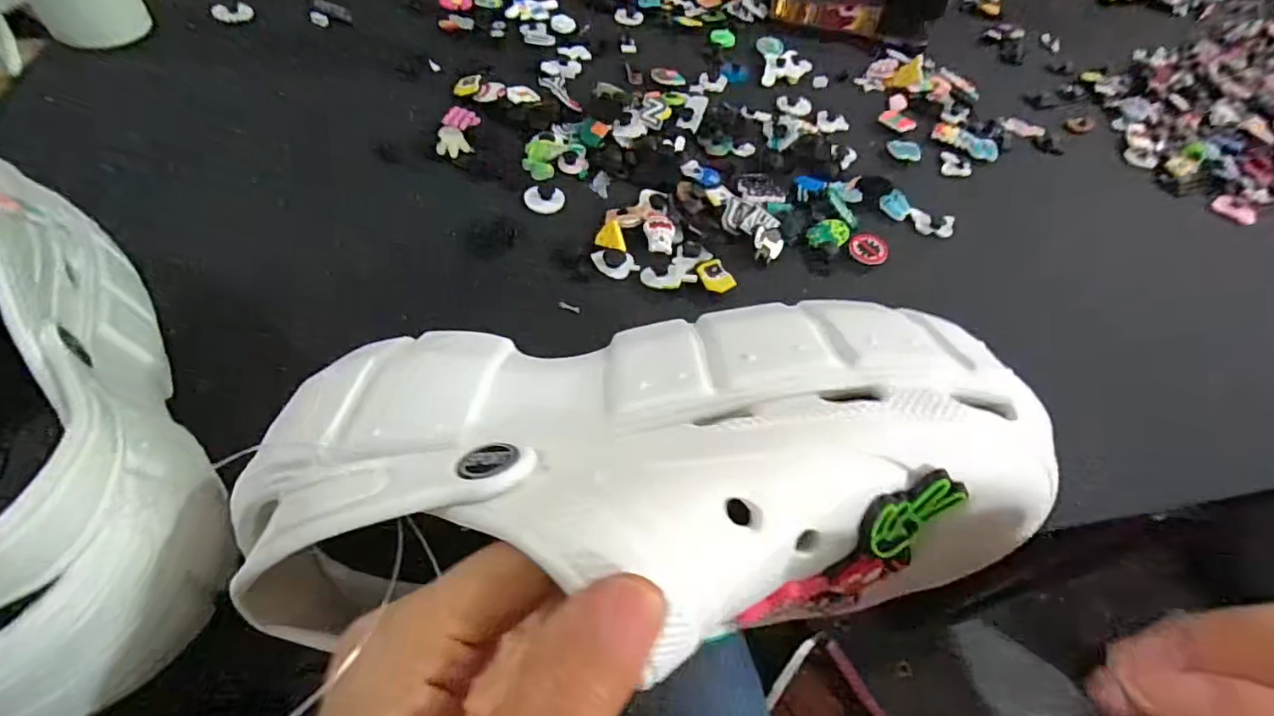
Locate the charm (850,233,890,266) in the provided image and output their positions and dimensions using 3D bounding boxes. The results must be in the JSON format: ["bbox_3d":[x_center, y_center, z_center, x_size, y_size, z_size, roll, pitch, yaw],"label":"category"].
[{"bbox_3d":[0.155,-0.073,0.377,0.025,0.004,0.022,1,71,0],"label":"charm"}]

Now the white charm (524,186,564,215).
[{"bbox_3d":[-0.062,-0.105,0.375,0.026,0.007,0.019,4,53,-5],"label":"white charm"}]

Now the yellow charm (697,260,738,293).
[{"bbox_3d":[0.048,-0.050,0.343,0.020,0.004,0.025,-11,56,-16],"label":"yellow charm"}]

